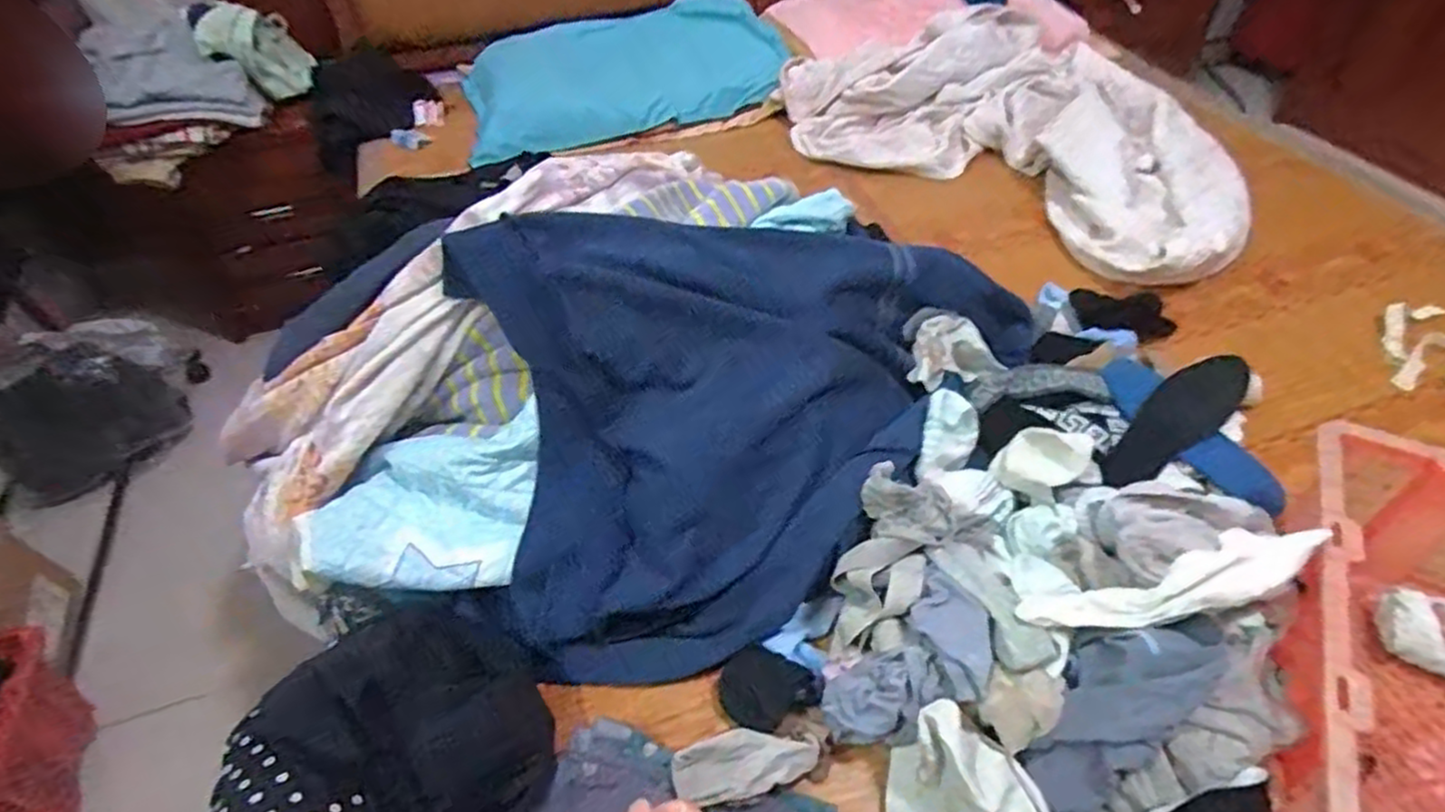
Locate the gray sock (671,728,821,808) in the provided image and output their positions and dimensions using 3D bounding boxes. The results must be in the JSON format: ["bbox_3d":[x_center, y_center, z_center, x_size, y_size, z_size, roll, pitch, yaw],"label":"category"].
[{"bbox_3d":[0.022,0.307,0.599,0.126,0.027,0.048,-11,47,-7],"label":"gray sock"}]

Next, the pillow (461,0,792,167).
[{"bbox_3d":[-0.225,-0.745,1.504,0.682,0.142,0.362,-18,48,-13],"label":"pillow"}]

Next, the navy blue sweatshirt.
[{"bbox_3d":[0.042,-0.058,0.764,0.702,0.292,0.382,-35,54,-26],"label":"navy blue sweatshirt"}]

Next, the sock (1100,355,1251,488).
[{"bbox_3d":[0.519,0.020,0.808,0.210,0.031,0.070,-41,58,-4],"label":"sock"}]

